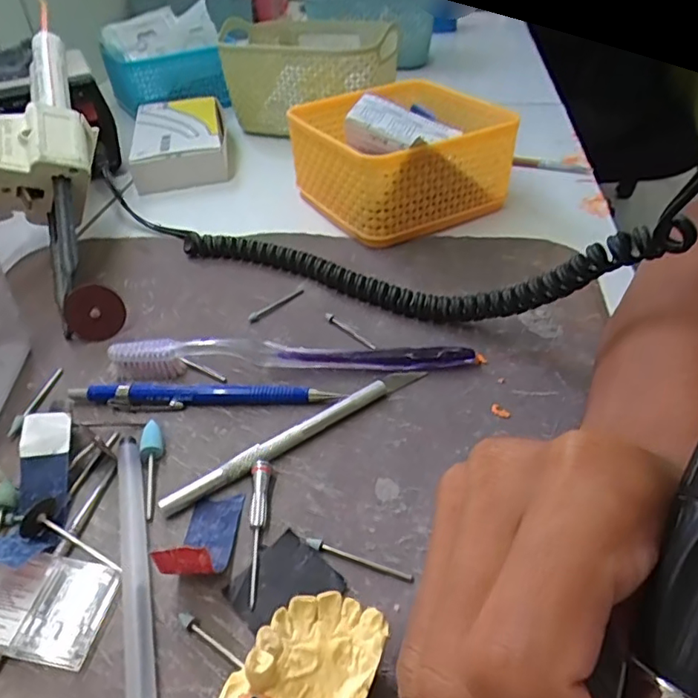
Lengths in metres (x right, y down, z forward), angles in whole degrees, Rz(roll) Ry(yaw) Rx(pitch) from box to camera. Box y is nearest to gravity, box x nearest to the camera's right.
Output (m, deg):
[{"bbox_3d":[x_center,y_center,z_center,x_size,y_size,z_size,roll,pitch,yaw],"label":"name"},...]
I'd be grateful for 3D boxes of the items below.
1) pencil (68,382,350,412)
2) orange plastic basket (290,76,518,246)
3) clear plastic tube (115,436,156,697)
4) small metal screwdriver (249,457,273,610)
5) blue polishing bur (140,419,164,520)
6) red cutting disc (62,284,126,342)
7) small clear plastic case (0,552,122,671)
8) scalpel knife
[{"bbox_3d":[-0.072,0.023,0.275,0.133,0.011,0.010,-2,41,3],"label":"pencil"},{"bbox_3d":[0.035,-0.155,0.433,0.142,0.069,0.158,-24,45,-21],"label":"orange plastic basket"},{"bbox_3d":[-0.081,0.083,0.209,0.010,0.008,0.123,-15,42,-12],"label":"clear plastic tube"},{"bbox_3d":[-0.035,0.070,0.218,0.008,0.008,0.058,-5,41,-1],"label":"small metal screwdriver"},{"bbox_3d":[-0.086,0.051,0.244,0.009,0.008,0.047,-13,42,-9],"label":"blue polishing bur"},{"bbox_3d":[-0.146,-0.020,0.318,0.031,0.031,0.004,26,-1,-13],"label":"red cutting disc"},{"bbox_3d":[-0.110,0.092,0.198,0.045,0.011,0.033,5,42,11],"label":"small clear plastic case"},{"bbox_3d":[-0.021,0.038,0.255,0.135,0.010,0.011,-29,47,-25],"label":"scalpel knife"}]

